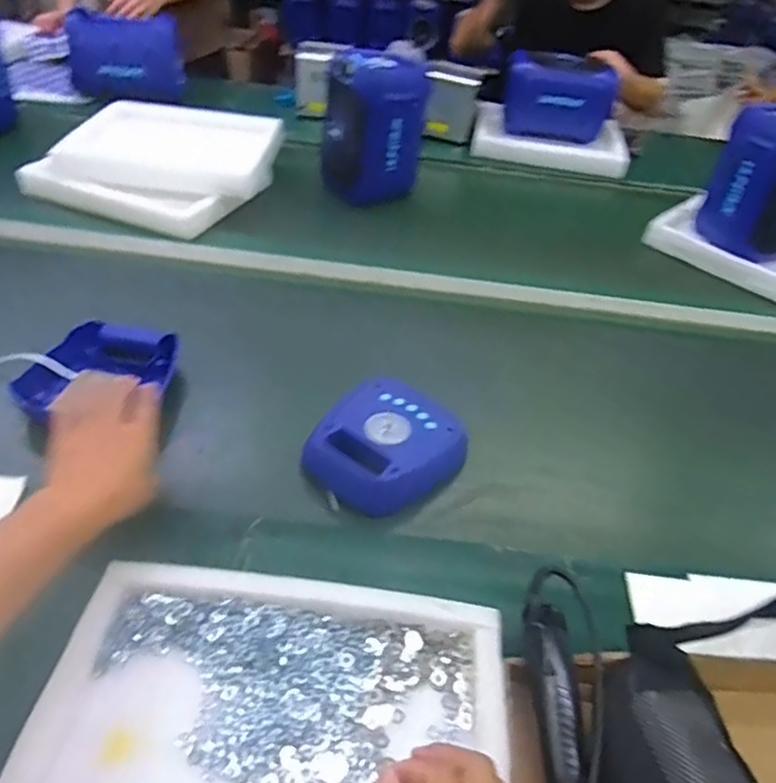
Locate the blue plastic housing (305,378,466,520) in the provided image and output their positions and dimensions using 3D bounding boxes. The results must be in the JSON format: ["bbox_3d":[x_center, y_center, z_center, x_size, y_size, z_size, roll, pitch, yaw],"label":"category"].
[{"bbox_3d":[-0.001,0.063,0.761,0.155,0.052,0.177,28,45,23],"label":"blue plastic housing"}]

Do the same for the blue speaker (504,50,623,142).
[{"bbox_3d":[0.399,-0.697,1.516,0.248,0.159,0.129,10,40,3],"label":"blue speaker"}]

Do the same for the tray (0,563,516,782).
[{"bbox_3d":[-0.088,0.276,0.477,0.349,0.029,0.286,8,40,1],"label":"tray"}]

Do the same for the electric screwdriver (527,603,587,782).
[{"bbox_3d":[0.142,0.260,0.501,0.042,0.033,0.191,5,40,-2],"label":"electric screwdriver"}]

